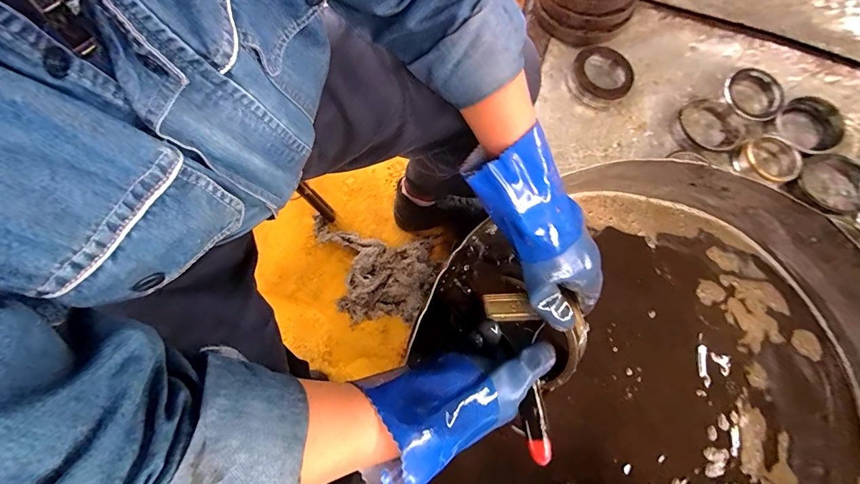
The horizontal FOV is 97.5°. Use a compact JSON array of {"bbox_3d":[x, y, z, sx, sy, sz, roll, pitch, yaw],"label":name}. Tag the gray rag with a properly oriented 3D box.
[{"bbox_3d":[-0.121,0.054,0.765,0.283,0.078,0.197,8,72,0],"label":"gray rag"}]

